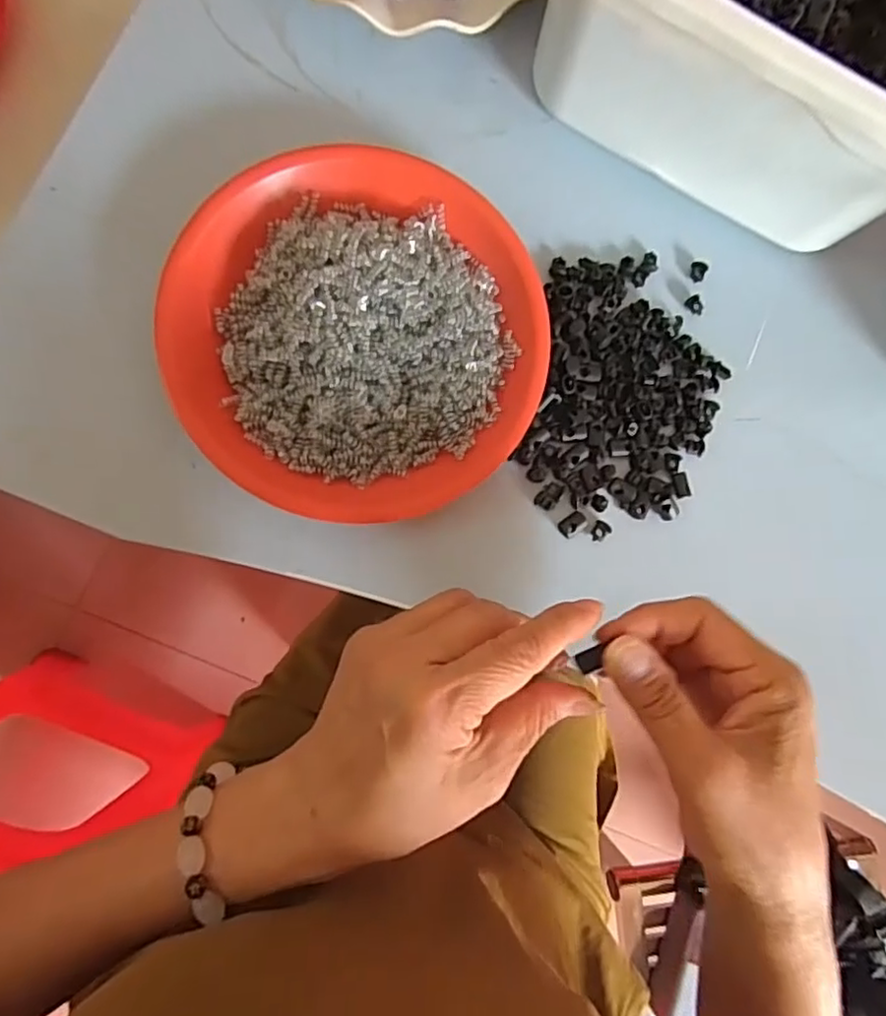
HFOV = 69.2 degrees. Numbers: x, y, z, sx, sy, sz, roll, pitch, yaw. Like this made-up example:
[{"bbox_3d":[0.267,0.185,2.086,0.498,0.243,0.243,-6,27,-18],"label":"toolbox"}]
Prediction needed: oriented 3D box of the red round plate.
[{"bbox_3d":[-0.043,-0.093,0.336,0.189,0.038,0.190,1,84,-5],"label":"red round plate"}]

